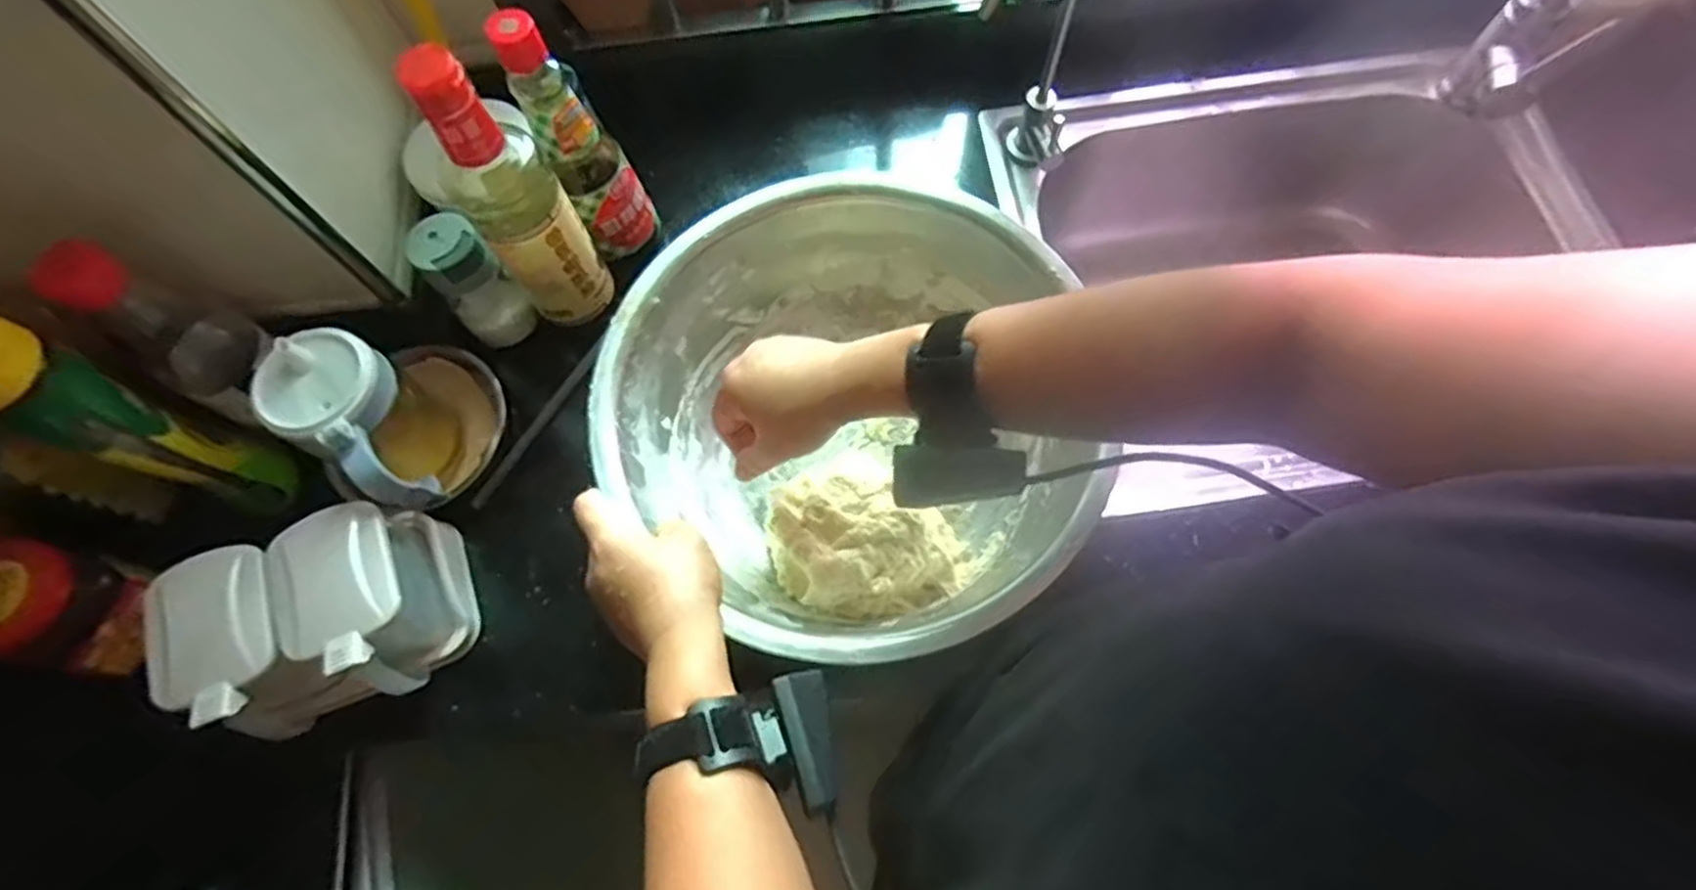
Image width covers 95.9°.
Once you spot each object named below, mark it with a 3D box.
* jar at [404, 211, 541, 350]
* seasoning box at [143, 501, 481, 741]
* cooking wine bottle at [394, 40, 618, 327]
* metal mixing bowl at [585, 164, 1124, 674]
[{"bbox_3d":[-0.290,-0.126,0.594,0.051,0.103,0.054,-1,69,2],"label":"jar"},{"bbox_3d":[-0.347,0.118,0.510,0.151,0.094,0.114,-24,70,-7],"label":"seasoning box"},{"bbox_3d":[-0.228,-0.168,0.521,0.064,0.222,0.062,-30,71,-9],"label":"cooking wine bottle"},{"bbox_3d":[0.003,-0.030,0.555,0.320,0.103,0.313,-1,69,2],"label":"metal mixing bowl"}]

